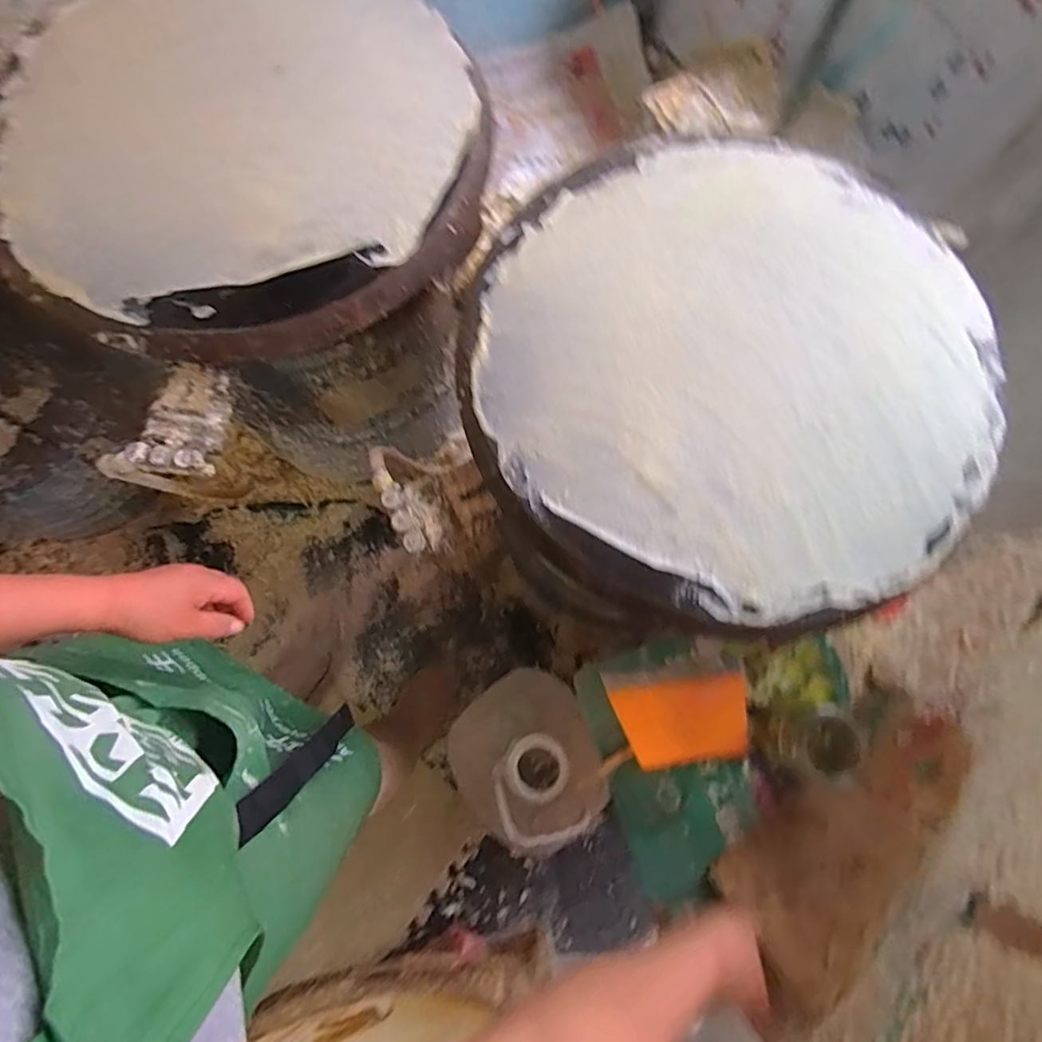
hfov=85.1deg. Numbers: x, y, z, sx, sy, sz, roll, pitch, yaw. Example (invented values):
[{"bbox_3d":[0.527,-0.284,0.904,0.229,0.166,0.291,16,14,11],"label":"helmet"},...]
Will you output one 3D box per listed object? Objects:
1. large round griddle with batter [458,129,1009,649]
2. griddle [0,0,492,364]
[{"bbox_3d":[0.238,-0.180,0.665,0.615,0.034,0.591,0,79,-1],"label":"large round griddle with batter"},{"bbox_3d":[-0.352,-0.502,0.734,0.592,0.060,0.606,0,76,0],"label":"griddle"}]

